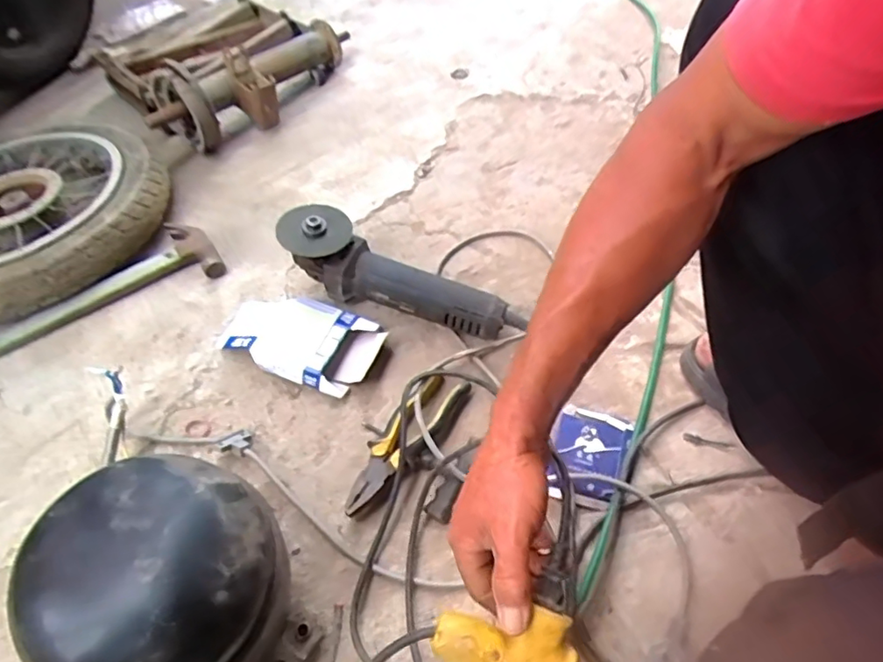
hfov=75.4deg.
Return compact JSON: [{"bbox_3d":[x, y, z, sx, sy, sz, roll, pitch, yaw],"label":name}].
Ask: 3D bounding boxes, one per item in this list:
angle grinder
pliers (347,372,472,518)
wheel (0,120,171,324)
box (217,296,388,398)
[{"bbox_3d":[-0.056,-0.057,0.702,0.303,0.103,0.085,26,59,13],"label":"angle grinder"},{"bbox_3d":[-0.041,0.120,0.623,0.055,0.026,0.190,33,61,20],"label":"pliers"},{"bbox_3d":[-0.594,-0.188,0.828,0.351,0.071,0.373,1,55,-1],"label":"wheel"},{"bbox_3d":[-0.176,0.008,0.705,0.195,0.034,0.106,22,57,13],"label":"box"}]

